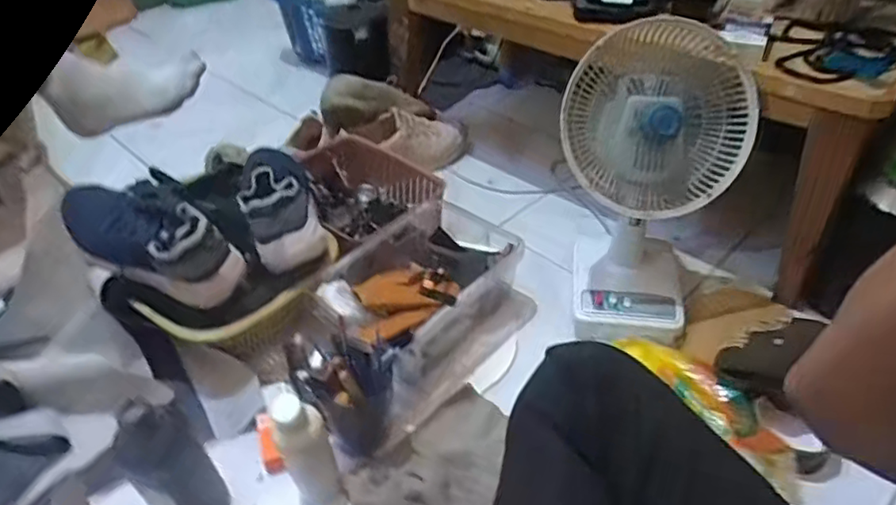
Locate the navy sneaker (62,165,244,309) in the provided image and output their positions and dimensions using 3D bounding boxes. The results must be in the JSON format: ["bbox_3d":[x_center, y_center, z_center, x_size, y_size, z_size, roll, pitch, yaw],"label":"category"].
[{"bbox_3d":[-0.363,-0.020,0.740,0.249,0.096,0.089,18,44,22],"label":"navy sneaker"}]

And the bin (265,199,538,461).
[{"bbox_3d":[-0.058,0.065,0.772,0.211,0.133,0.347,25,47,28],"label":"bin"}]

